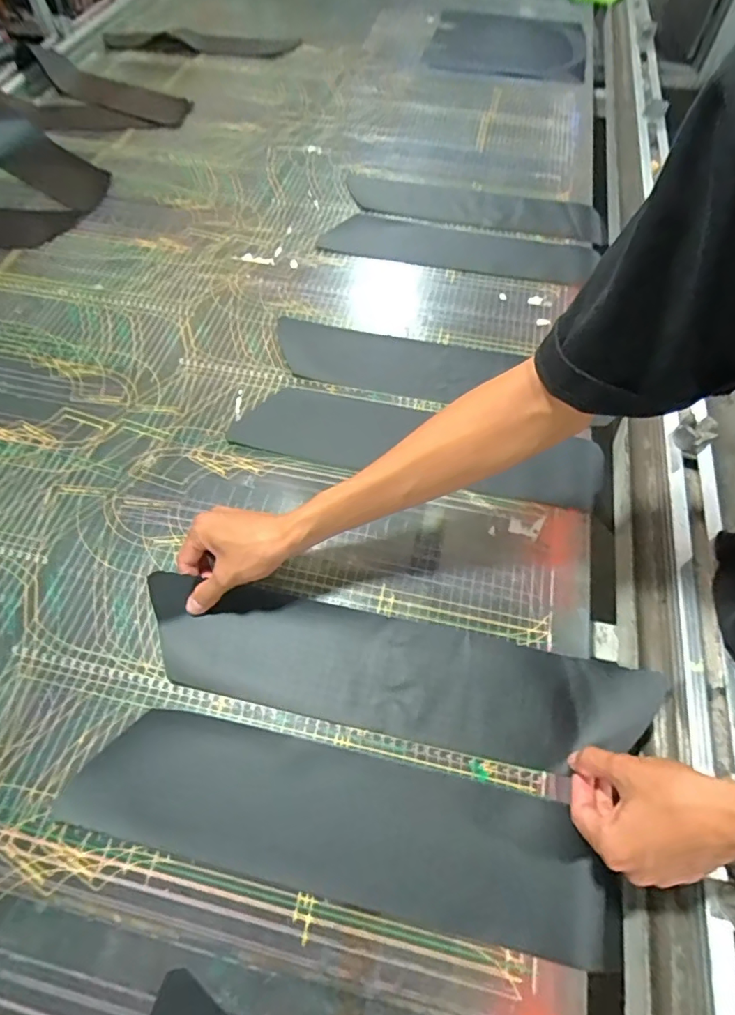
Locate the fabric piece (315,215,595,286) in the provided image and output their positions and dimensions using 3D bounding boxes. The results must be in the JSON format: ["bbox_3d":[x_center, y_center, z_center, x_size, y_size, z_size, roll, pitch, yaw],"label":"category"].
[{"bbox_3d":[0.141,-0.407,0.799,0.414,0.009,0.104,11,60,6],"label":"fabric piece"}]

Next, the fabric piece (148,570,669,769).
[{"bbox_3d":[0.023,0.151,0.465,0.457,0.020,0.109,12,64,6],"label":"fabric piece"}]

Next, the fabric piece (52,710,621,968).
[{"bbox_3d":[-0.023,0.256,0.413,0.426,0.009,0.104,11,60,5],"label":"fabric piece"}]

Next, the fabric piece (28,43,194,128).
[{"bbox_3d":[-0.577,-0.944,1.125,0.549,0.031,0.136,35,65,18],"label":"fabric piece"}]

